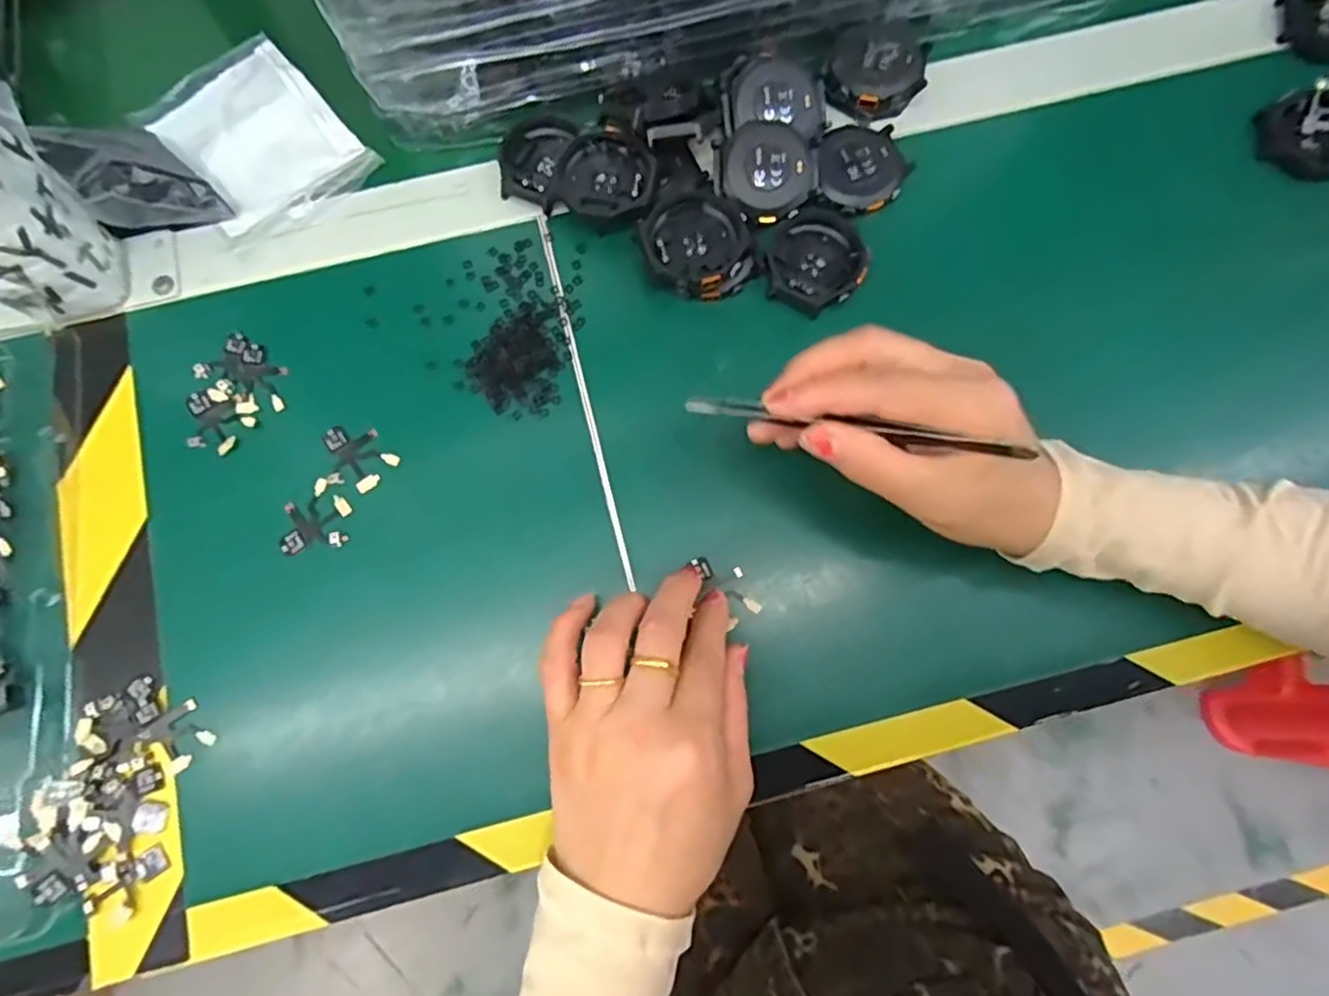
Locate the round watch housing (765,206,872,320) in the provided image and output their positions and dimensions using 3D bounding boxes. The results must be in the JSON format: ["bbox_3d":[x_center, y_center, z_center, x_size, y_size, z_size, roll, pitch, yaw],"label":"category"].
[{"bbox_3d":[0.075,-0.120,0.348,0.049,0.009,0.054,-9,77,-3],"label":"round watch housing"}]

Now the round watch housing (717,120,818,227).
[{"bbox_3d":[0.053,-0.167,0.354,0.050,0.012,0.050,0,95,-4],"label":"round watch housing"}]

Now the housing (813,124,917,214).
[{"bbox_3d":[0.100,-0.171,0.357,0.047,0.009,0.045,0,77,-1],"label":"housing"}]

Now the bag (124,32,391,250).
[{"bbox_3d":[-0.219,-0.195,0.373,0.083,0.015,0.124,-40,80,-9],"label":"bag"}]

